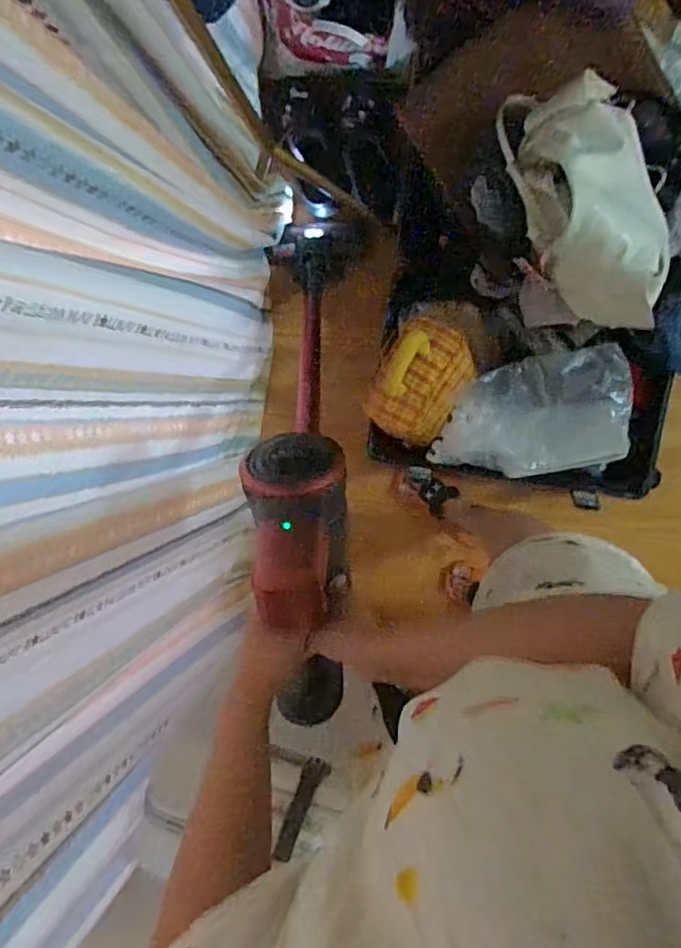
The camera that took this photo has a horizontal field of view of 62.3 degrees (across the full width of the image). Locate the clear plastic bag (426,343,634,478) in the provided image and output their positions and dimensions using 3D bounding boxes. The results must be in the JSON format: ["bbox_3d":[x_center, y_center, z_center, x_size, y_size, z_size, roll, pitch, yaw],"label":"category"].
[{"bbox_3d":[0.351,-0.104,1.073,0.364,0.084,0.243,-8,112,17],"label":"clear plastic bag"}]

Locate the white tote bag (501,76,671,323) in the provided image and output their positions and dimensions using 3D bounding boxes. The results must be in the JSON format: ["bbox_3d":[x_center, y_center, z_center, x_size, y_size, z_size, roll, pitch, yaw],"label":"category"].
[{"bbox_3d":[0.394,-0.417,0.856,0.194,0.158,0.394,-16,91,9],"label":"white tote bag"}]

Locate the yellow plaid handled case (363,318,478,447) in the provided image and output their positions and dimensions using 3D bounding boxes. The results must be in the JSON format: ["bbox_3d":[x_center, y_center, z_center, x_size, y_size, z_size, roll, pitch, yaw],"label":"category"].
[{"bbox_3d":[0.156,-0.174,1.111,0.201,0.106,0.248,8,120,-12],"label":"yellow plaid handled case"}]

